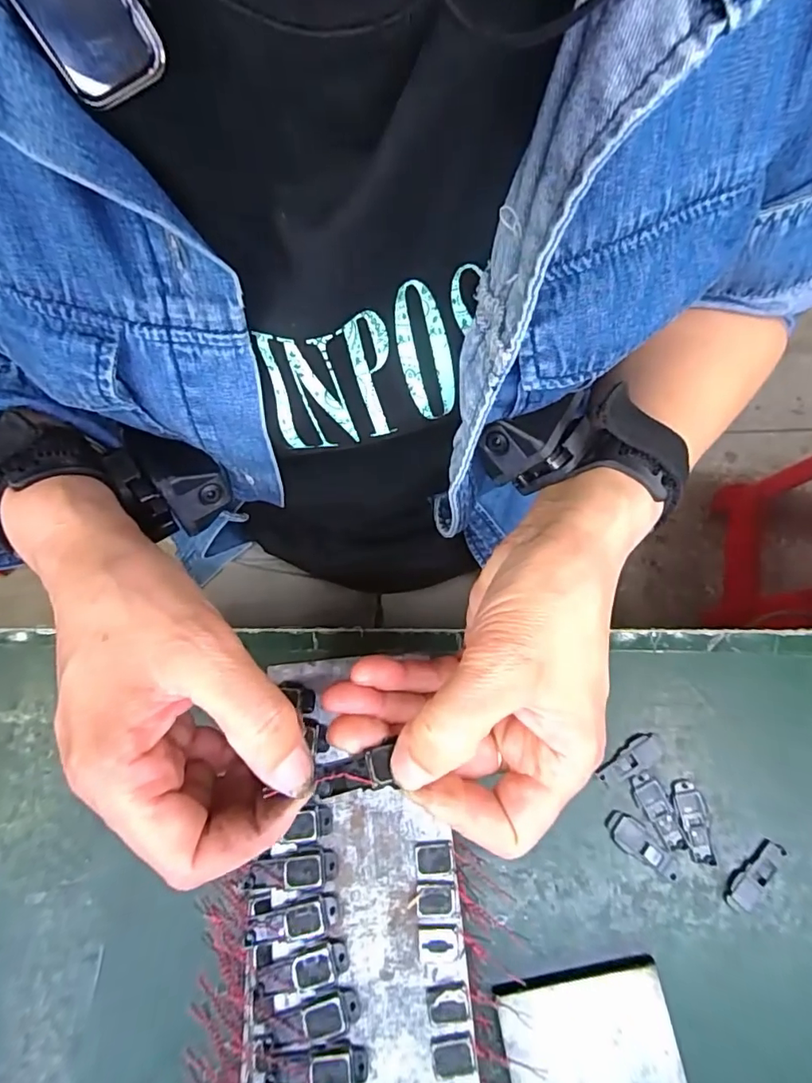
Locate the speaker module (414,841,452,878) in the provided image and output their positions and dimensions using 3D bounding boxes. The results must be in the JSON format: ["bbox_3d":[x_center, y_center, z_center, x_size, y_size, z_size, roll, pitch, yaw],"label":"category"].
[{"bbox_3d":[0.012,0.137,0.226,0.016,0.004,0.012,-8,72,-1],"label":"speaker module"}]

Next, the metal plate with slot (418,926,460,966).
[{"bbox_3d":[0.013,0.168,0.217,0.017,0.004,0.013,-4,72,1],"label":"metal plate with slot"}]

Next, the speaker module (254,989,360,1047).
[{"bbox_3d":[-0.042,0.196,0.215,0.046,0.010,0.014,-15,62,1],"label":"speaker module"}]

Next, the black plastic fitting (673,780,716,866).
[{"bbox_3d":[0.153,0.148,0.277,0.014,0.004,0.041,-11,74,-1],"label":"black plastic fitting"}]

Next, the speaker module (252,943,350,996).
[{"bbox_3d":[-0.044,0.179,0.217,0.040,0.007,0.015,-21,72,-5],"label":"speaker module"}]

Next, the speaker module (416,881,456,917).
[{"bbox_3d":[0.012,0.151,0.221,0.017,0.004,0.013,0,72,2],"label":"speaker module"}]

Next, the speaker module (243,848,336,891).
[{"bbox_3d":[-0.050,0.142,0.227,0.038,0.004,0.015,-6,72,0],"label":"speaker module"}]

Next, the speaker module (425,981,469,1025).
[{"bbox_3d":[0.017,0.188,0.212,0.016,0.004,0.013,-14,72,-3],"label":"speaker module"}]

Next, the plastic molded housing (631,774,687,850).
[{"bbox_3d":[0.135,0.143,0.278,0.013,0.004,0.040,-22,75,-4],"label":"plastic molded housing"}]

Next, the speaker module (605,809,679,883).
[{"bbox_3d":[0.125,0.159,0.275,0.042,0.004,0.016,34,78,11],"label":"speaker module"}]

